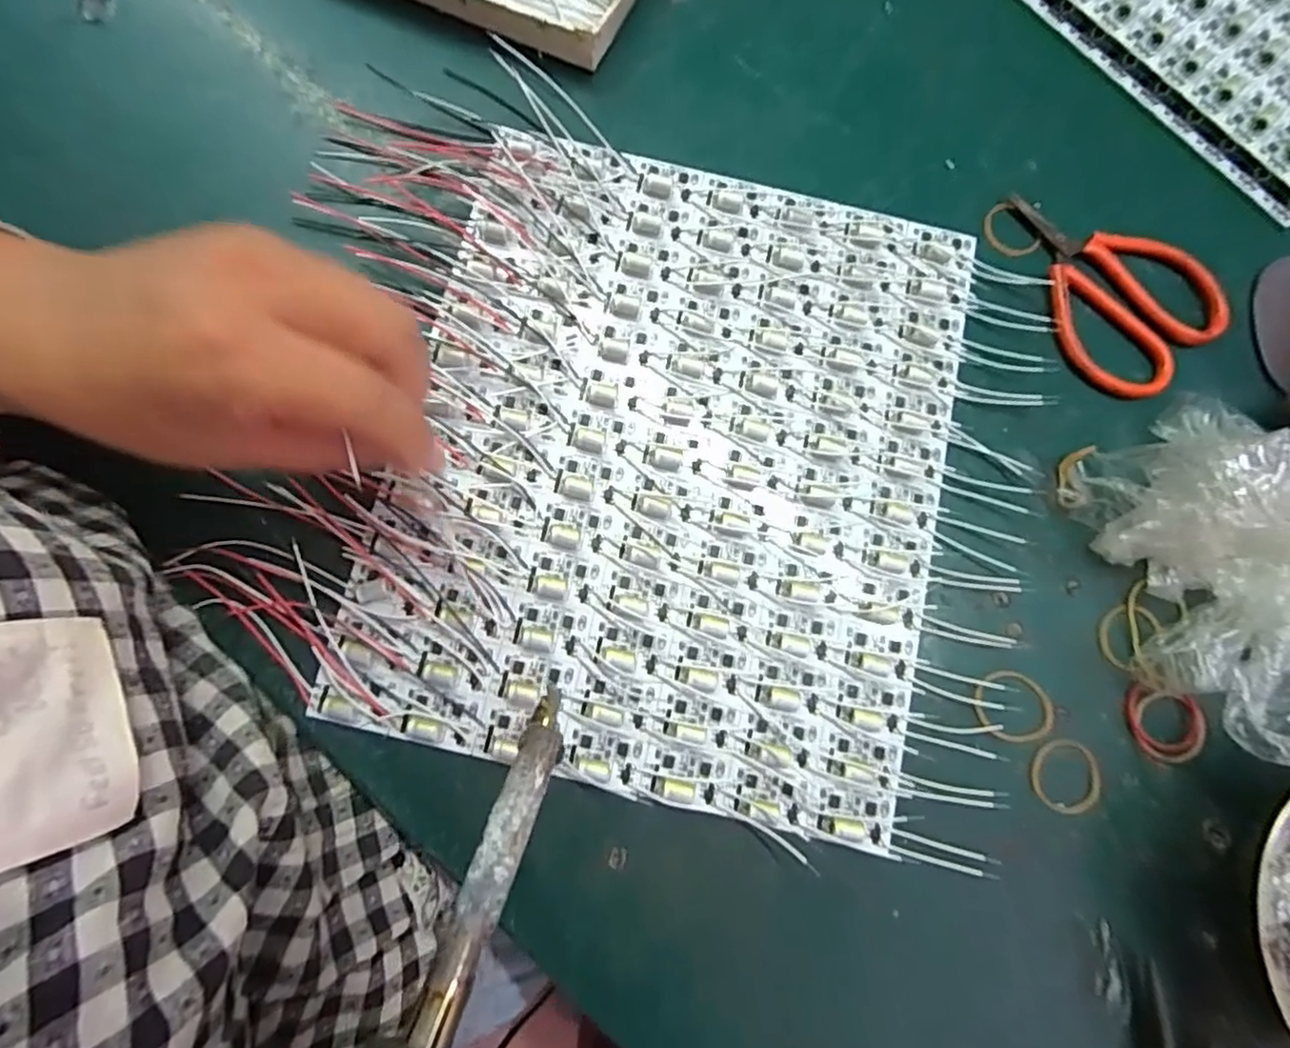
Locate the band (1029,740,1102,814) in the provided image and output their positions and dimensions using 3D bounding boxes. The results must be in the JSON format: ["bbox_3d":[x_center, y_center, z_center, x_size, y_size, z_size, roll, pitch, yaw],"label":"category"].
[{"bbox_3d":[0.176,0.106,0.264,0.031,0.004,0.029,0,79,-1],"label":"band"}]

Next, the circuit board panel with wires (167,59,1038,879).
[{"bbox_3d":[-0.001,-0.038,0.282,0.331,0.014,0.286,14,80,2],"label":"circuit board panel with wires"}]

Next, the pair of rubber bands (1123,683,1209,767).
[{"bbox_3d":[0.221,0.086,0.268,0.031,0.006,0.030,13,80,2],"label":"pair of rubber bands"}]

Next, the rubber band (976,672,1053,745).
[{"bbox_3d":[0.157,0.077,0.268,0.034,0.004,0.030,-1,77,-7],"label":"rubber band"}]

